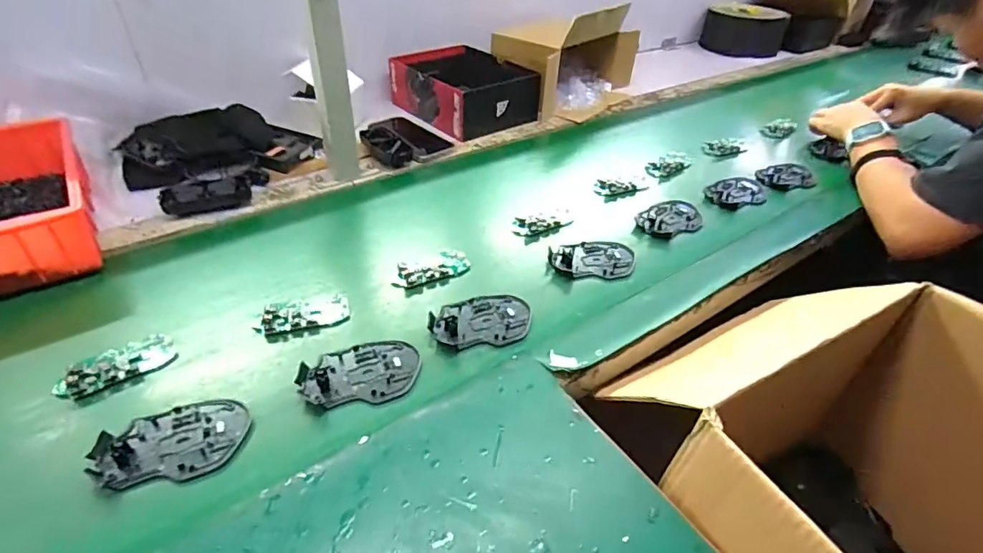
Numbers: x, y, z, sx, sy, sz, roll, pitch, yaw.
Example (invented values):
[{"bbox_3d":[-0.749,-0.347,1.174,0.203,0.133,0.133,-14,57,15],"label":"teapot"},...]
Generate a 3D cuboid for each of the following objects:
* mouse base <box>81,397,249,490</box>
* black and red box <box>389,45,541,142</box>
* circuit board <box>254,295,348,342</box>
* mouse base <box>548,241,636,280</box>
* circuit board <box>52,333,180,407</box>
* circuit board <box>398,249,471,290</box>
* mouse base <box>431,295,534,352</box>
[{"bbox_3d":[-0.272,0.141,0.439,0.116,0.010,0.073,-13,42,-20],"label":"mouse base"},{"bbox_3d":[-0.044,-0.357,0.993,0.220,0.092,0.242,-23,46,-30],"label":"black and red box"},{"bbox_3d":[-0.205,0.042,0.564,0.095,0.015,0.041,-13,42,-20],"label":"circuit board"},{"bbox_3d":[0.132,-0.025,0.673,0.112,0.015,0.077,3,39,-2],"label":"mouse base"},{"bbox_3d":[-0.359,0.087,0.495,0.096,0.015,0.048,-29,49,-34],"label":"circuit board"},{"bbox_3d":[-0.070,-0.010,0.634,0.089,0.013,0.039,-15,42,-22],"label":"circuit board"},{"bbox_3d":[-0.011,0.049,0.572,0.111,0.013,0.073,-9,41,-16],"label":"mouse base"}]

